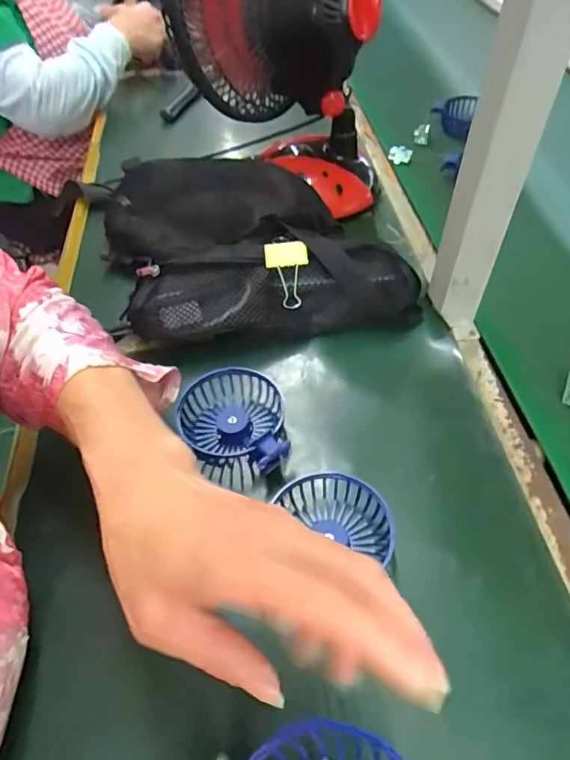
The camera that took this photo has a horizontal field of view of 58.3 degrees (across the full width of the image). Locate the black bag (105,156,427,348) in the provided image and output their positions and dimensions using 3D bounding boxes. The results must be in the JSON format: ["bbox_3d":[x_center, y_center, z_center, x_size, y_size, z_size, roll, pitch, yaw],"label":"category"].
[{"bbox_3d":[-0.050,-0.168,0.570,0.332,0.081,0.301,-7,51,-3],"label":"black bag"}]

